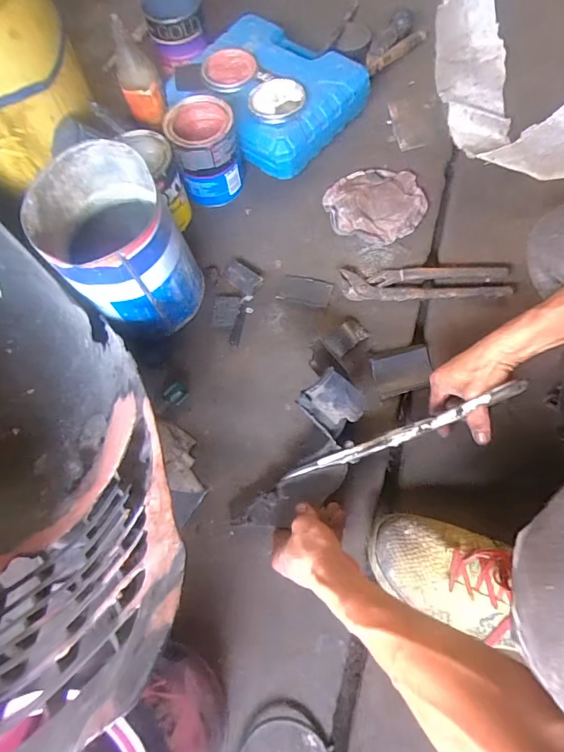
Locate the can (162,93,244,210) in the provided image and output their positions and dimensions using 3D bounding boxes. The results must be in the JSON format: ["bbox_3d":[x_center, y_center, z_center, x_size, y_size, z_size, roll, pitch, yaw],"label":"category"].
[{"bbox_3d":[-0.118,-0.349,0.682,0.096,0.118,0.101,-1,68,3],"label":"can"}]

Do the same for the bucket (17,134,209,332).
[{"bbox_3d":[-0.211,-0.165,0.576,0.149,0.188,0.171,-35,70,-10],"label":"bucket"}]

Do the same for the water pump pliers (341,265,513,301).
[{"bbox_3d":[0.208,-0.136,0.632,0.233,0.019,0.052,-1,68,3],"label":"water pump pliers"}]

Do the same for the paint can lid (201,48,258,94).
[{"bbox_3d":[-0.086,-0.506,0.715,0.088,0.012,0.092,-1,68,3],"label":"paint can lid"}]

